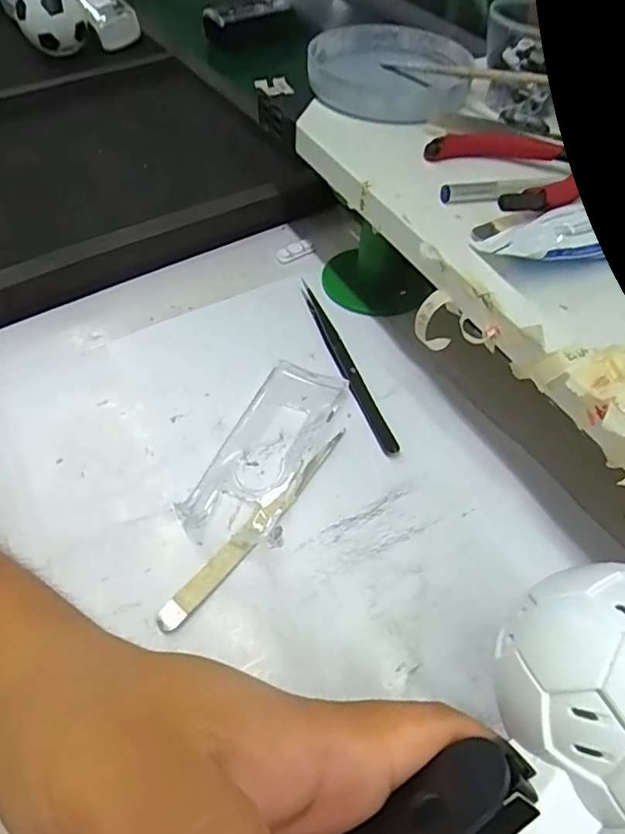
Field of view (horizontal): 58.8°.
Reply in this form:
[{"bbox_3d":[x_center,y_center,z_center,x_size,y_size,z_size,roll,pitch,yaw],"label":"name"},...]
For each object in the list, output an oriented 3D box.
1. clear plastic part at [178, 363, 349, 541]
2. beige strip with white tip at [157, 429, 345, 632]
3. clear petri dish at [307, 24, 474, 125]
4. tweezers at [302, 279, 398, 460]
[{"bbox_3d":[-0.022,0.016,0.283,0.045,0.004,0.110,22,56,16],"label":"clear plastic part"},{"bbox_3d":[-0.023,0.048,0.259,0.011,0.004,0.123,32,60,23],"label":"beige strip with white tip"},{"bbox_3d":[0.048,-0.218,0.349,0.098,0.019,0.113,3,53,2],"label":"clear petri dish"},{"bbox_3d":[0.018,-0.032,0.319,0.009,0.006,0.131,-17,54,-12],"label":"tweezers"}]

